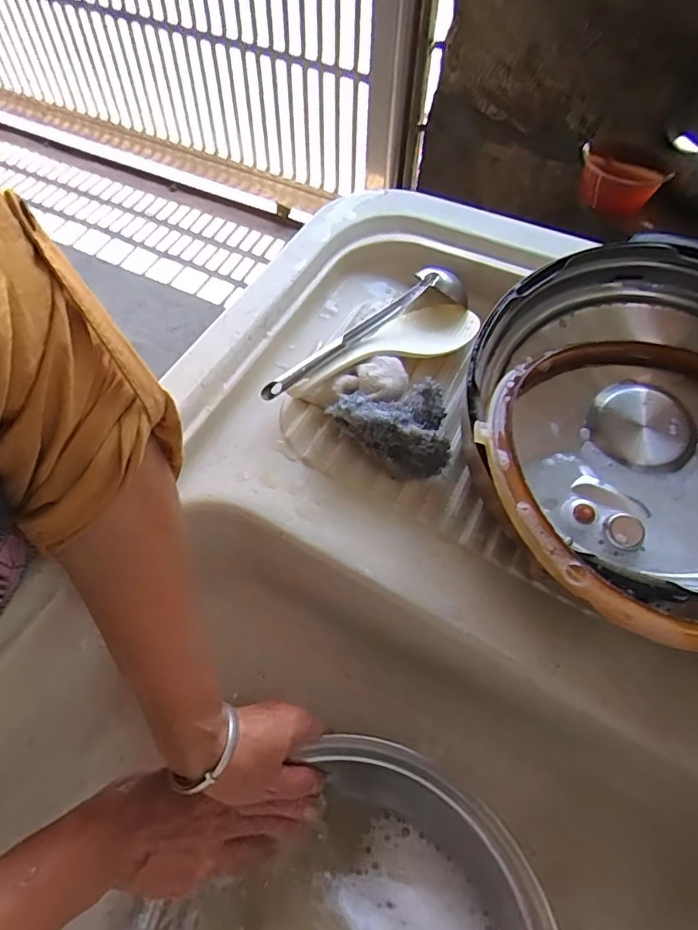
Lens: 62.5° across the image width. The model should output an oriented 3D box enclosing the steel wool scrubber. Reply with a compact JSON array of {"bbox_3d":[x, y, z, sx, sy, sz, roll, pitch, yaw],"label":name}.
[{"bbox_3d":[0.029,-0.027,0.419,0.084,0.043,0.059,-3,58,-3],"label":"steel wool scrubber"}]

